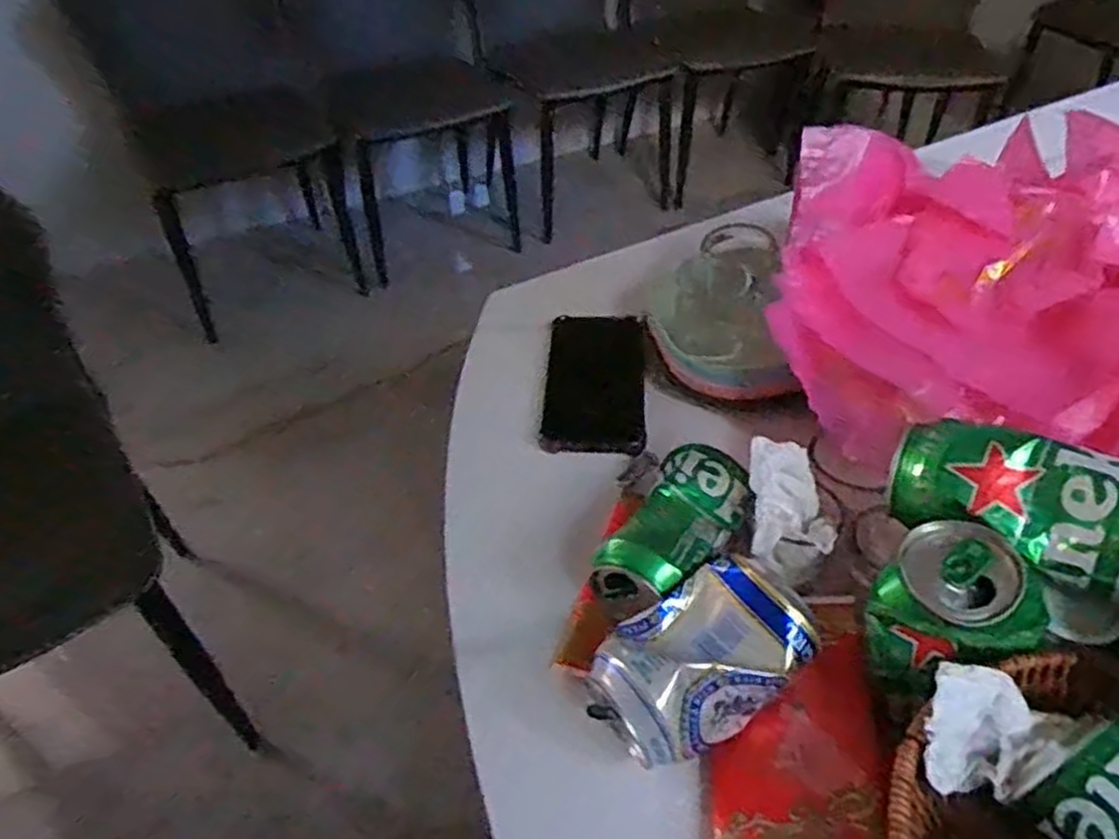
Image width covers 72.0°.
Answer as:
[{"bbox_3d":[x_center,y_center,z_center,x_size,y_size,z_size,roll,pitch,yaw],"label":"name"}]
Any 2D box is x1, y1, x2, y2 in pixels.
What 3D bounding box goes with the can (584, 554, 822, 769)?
[{"bbox_3d":[0.070,0.121,0.384,0.110,0.056,0.068,-23,46,-21],"label":"can"}]

